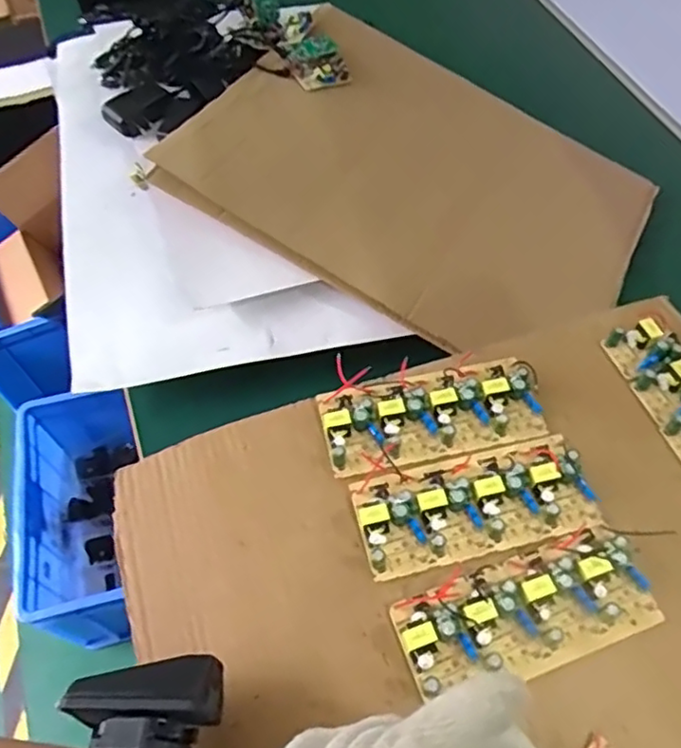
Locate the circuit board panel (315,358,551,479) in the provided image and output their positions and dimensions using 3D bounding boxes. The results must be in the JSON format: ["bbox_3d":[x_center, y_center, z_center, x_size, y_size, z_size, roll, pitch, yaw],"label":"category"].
[{"bbox_3d":[0.059,0.024,0.411,0.140,0.014,0.058,-12,57,-6],"label":"circuit board panel"}]

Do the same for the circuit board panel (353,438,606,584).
[{"bbox_3d":[0.079,0.075,0.377,0.138,0.015,0.060,-13,57,-7],"label":"circuit board panel"}]

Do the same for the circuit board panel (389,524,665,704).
[{"bbox_3d":[0.100,0.127,0.344,0.137,0.014,0.059,-17,58,-10],"label":"circuit board panel"}]

